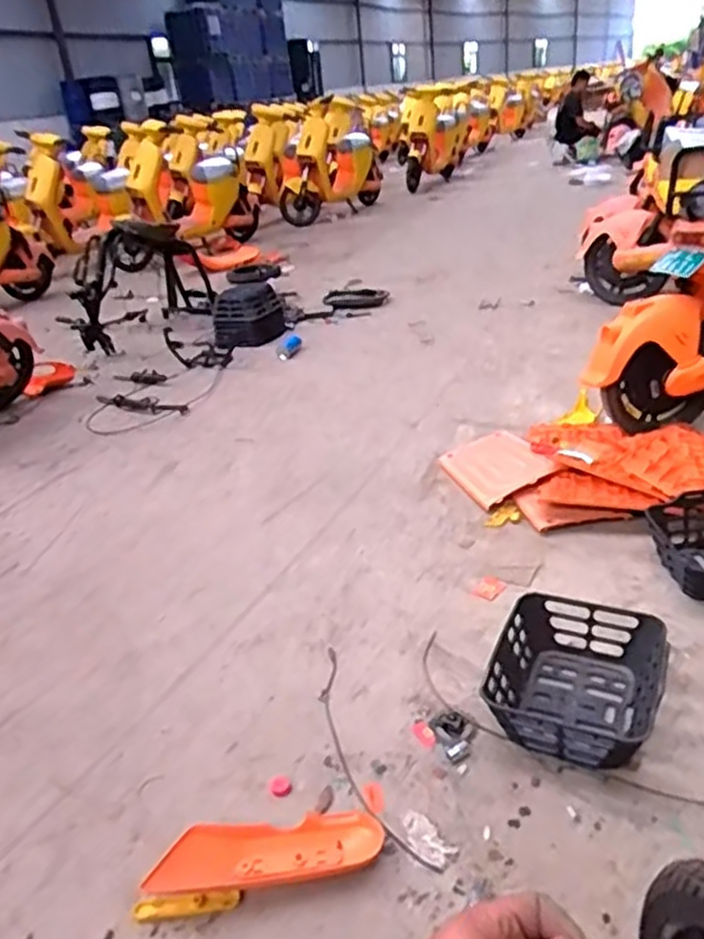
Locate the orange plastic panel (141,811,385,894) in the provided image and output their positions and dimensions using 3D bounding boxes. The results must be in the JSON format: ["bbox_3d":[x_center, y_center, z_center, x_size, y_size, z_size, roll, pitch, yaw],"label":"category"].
[{"bbox_3d":[-0.131,0.582,1.108,0.351,0.049,0.106,-8,27,-5],"label":"orange plastic panel"}]

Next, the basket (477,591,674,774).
[{"bbox_3d":[0.424,0.376,1.336,0.285,0.132,0.369,9,30,25],"label":"basket"}]

